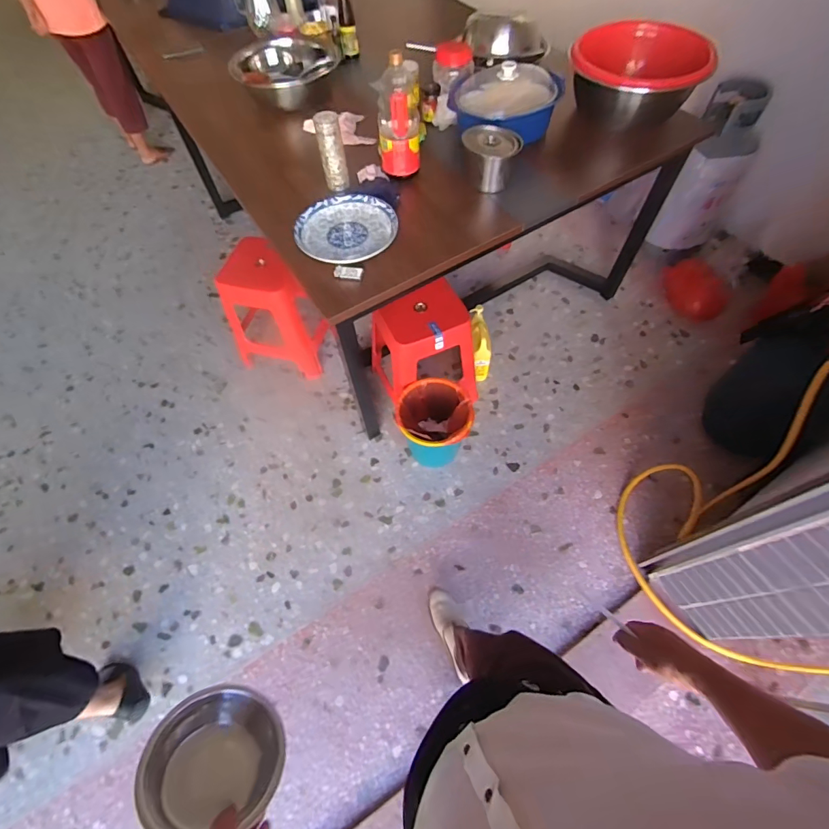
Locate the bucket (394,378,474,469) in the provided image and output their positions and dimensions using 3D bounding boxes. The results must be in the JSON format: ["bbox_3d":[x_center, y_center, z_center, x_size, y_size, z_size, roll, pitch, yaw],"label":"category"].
[{"bbox_3d":[0.068,0.040,1.520,0.245,0.270,0.232,-1,60,2],"label":"bucket"}]

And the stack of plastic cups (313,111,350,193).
[{"bbox_3d":[-0.223,-0.710,1.142,0.069,0.177,0.062,-12,60,-4],"label":"stack of plastic cups"}]

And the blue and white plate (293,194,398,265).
[{"bbox_3d":[-0.176,-0.497,1.114,0.257,0.038,0.264,-1,60,2],"label":"blue and white plate"}]

